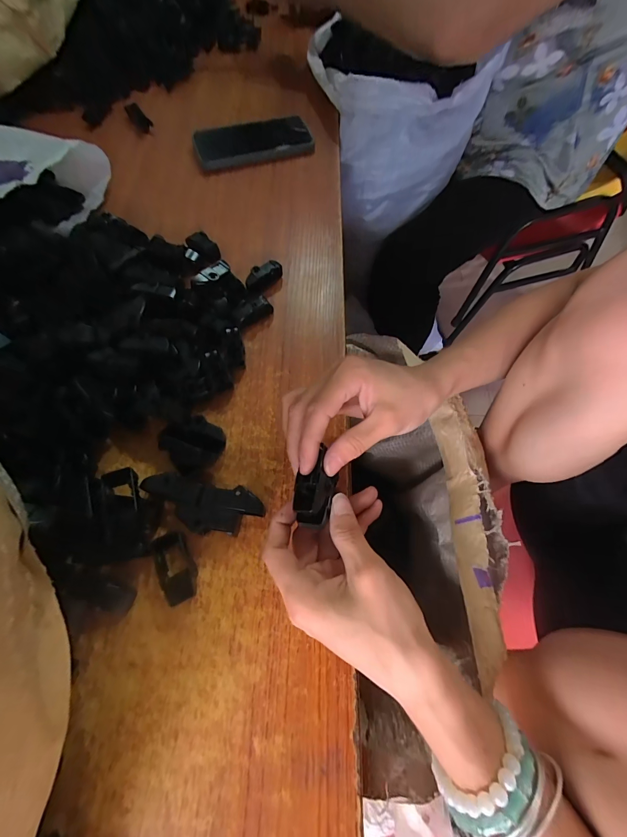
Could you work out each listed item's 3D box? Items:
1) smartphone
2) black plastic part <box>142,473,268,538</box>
[{"bbox_3d":[-0.083,-0.388,0.472,0.160,0.018,0.069,-17,67,-8],"label":"smartphone"},{"bbox_3d":[-0.089,0.069,0.267,0.096,0.026,0.037,11,66,4],"label":"black plastic part"}]

